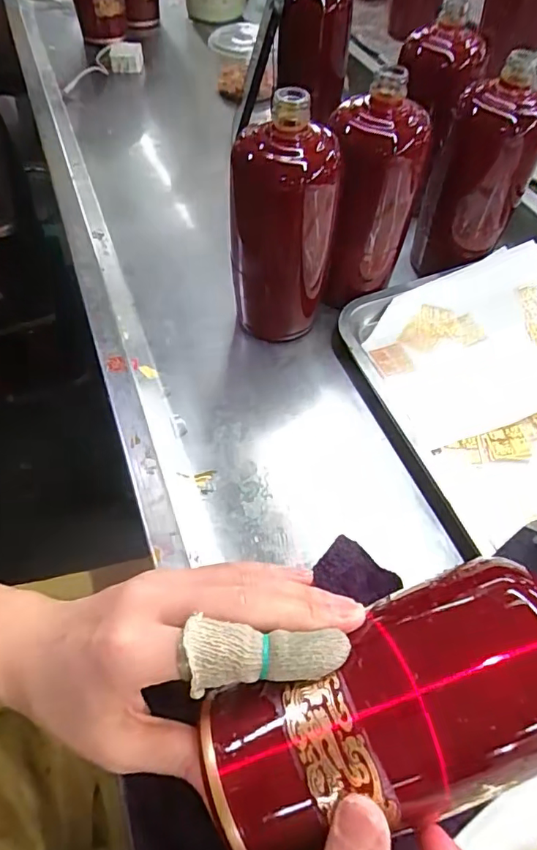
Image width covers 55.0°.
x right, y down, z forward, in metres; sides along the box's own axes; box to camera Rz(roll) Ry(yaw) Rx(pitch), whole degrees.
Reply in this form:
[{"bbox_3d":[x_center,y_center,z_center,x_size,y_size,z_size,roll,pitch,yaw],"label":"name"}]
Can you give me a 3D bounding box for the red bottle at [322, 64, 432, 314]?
[{"bbox_3d":[0.085,-0.184,0.433,0.075,0.169,0.072,8,56,6],"label":"red bottle"}]

